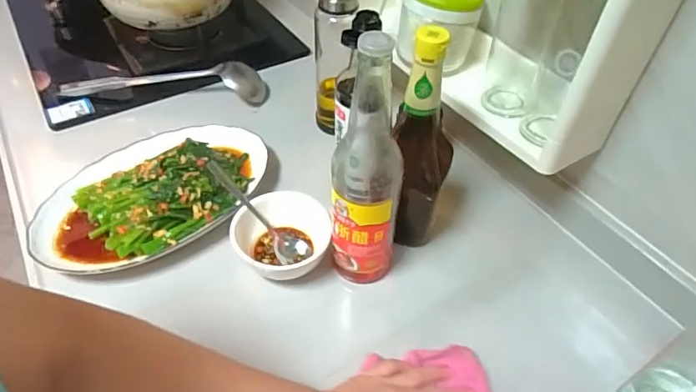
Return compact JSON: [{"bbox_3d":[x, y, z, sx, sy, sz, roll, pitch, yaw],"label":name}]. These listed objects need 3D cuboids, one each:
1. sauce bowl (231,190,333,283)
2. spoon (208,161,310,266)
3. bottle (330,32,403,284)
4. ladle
[{"bbox_3d":[-0.079,0.054,0.563,0.105,0.069,0.110,1,47,-1],"label":"sauce bowl"},{"bbox_3d":[-0.110,0.023,0.567,0.155,0.032,0.039,45,58,7],"label":"spoon"},{"bbox_3d":[0.018,-0.019,0.464,0.065,0.283,0.064,3,47,1],"label":"bottle"},{"bbox_3d":[-0.298,-0.183,0.771,0.319,0.054,0.053,2,47,0],"label":"ladle"}]

